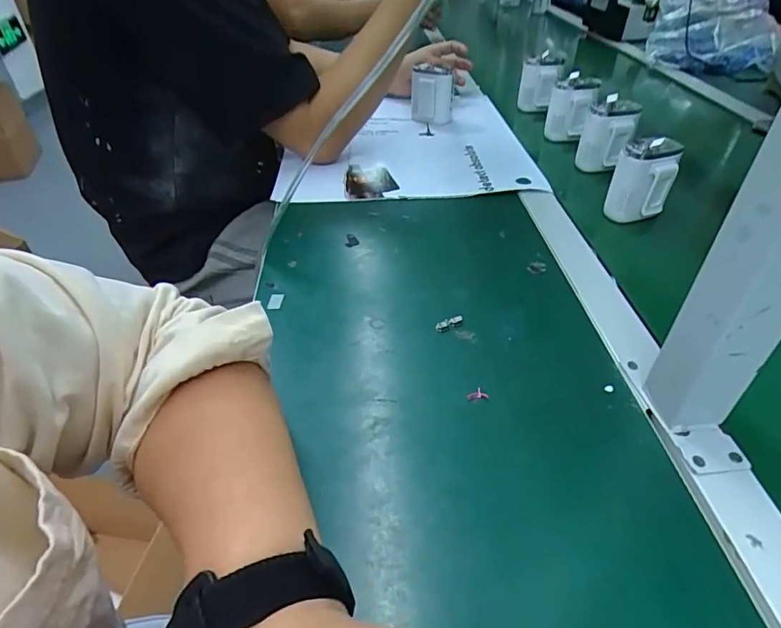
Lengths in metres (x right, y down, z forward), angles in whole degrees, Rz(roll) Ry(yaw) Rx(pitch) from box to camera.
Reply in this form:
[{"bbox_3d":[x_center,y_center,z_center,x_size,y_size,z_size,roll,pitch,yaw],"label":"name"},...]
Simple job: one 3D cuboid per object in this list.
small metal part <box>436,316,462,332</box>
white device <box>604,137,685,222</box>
[{"bbox_3d":[0.050,0.008,0.415,0.025,0.004,0.008,-19,44,-18],"label":"small metal part"},{"bbox_3d":[0.273,-0.143,0.528,0.059,0.087,0.037,15,44,22],"label":"white device"}]

